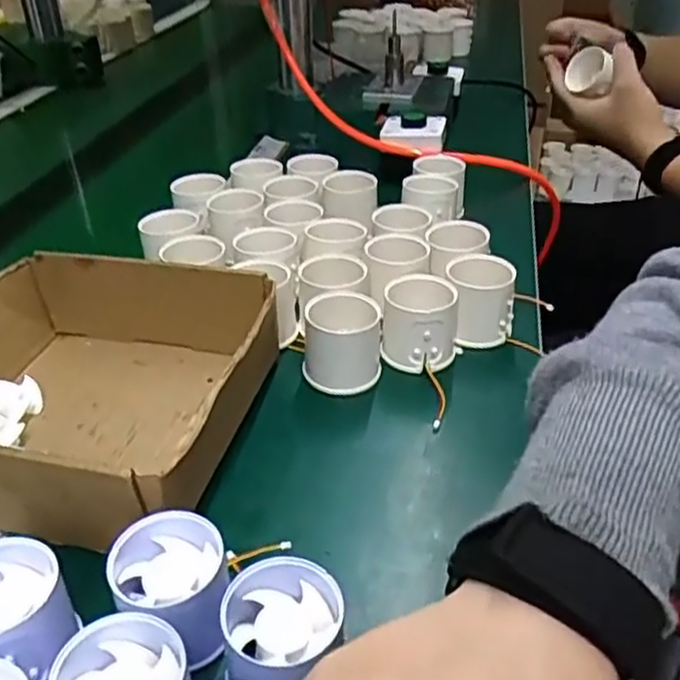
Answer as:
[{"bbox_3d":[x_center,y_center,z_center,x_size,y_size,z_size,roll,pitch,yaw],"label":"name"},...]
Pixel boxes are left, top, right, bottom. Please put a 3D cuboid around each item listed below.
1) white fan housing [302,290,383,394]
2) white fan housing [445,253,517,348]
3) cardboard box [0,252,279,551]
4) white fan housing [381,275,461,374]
[{"bbox_3d":[0.002,0.005,0.512,0.055,0.063,0.044,3,30,3],"label":"white fan housing"},{"bbox_3d":[0.107,-0.030,0.555,0.054,0.056,0.048,8,30,12],"label":"white fan housing"},{"bbox_3d":[-0.164,0.029,0.457,0.209,0.085,0.202,8,30,11],"label":"cardboard box"},{"bbox_3d":[0.059,-0.011,0.535,0.056,0.060,0.052,3,30,3],"label":"white fan housing"}]

